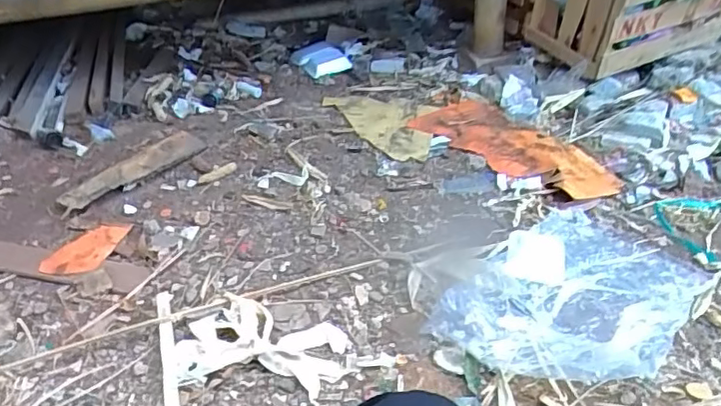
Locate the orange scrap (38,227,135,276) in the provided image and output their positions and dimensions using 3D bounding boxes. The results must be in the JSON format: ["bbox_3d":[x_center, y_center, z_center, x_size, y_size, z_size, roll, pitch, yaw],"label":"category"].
[{"bbox_3d":[-0.659,0.107,1.422,0.128,0.023,0.221,18,41,28],"label":"orange scrap"}]

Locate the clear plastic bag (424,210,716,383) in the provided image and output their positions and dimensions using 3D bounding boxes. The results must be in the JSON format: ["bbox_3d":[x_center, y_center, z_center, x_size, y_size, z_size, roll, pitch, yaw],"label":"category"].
[{"bbox_3d":[0.433,0.169,1.183,0.402,0.065,0.535,26,45,35],"label":"clear plastic bag"}]

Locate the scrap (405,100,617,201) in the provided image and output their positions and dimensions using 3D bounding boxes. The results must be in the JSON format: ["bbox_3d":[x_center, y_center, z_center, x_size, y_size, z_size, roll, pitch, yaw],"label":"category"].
[{"bbox_3d":[0.457,-0.176,1.732,0.260,0.024,0.642,-30,43,-32],"label":"scrap"}]

